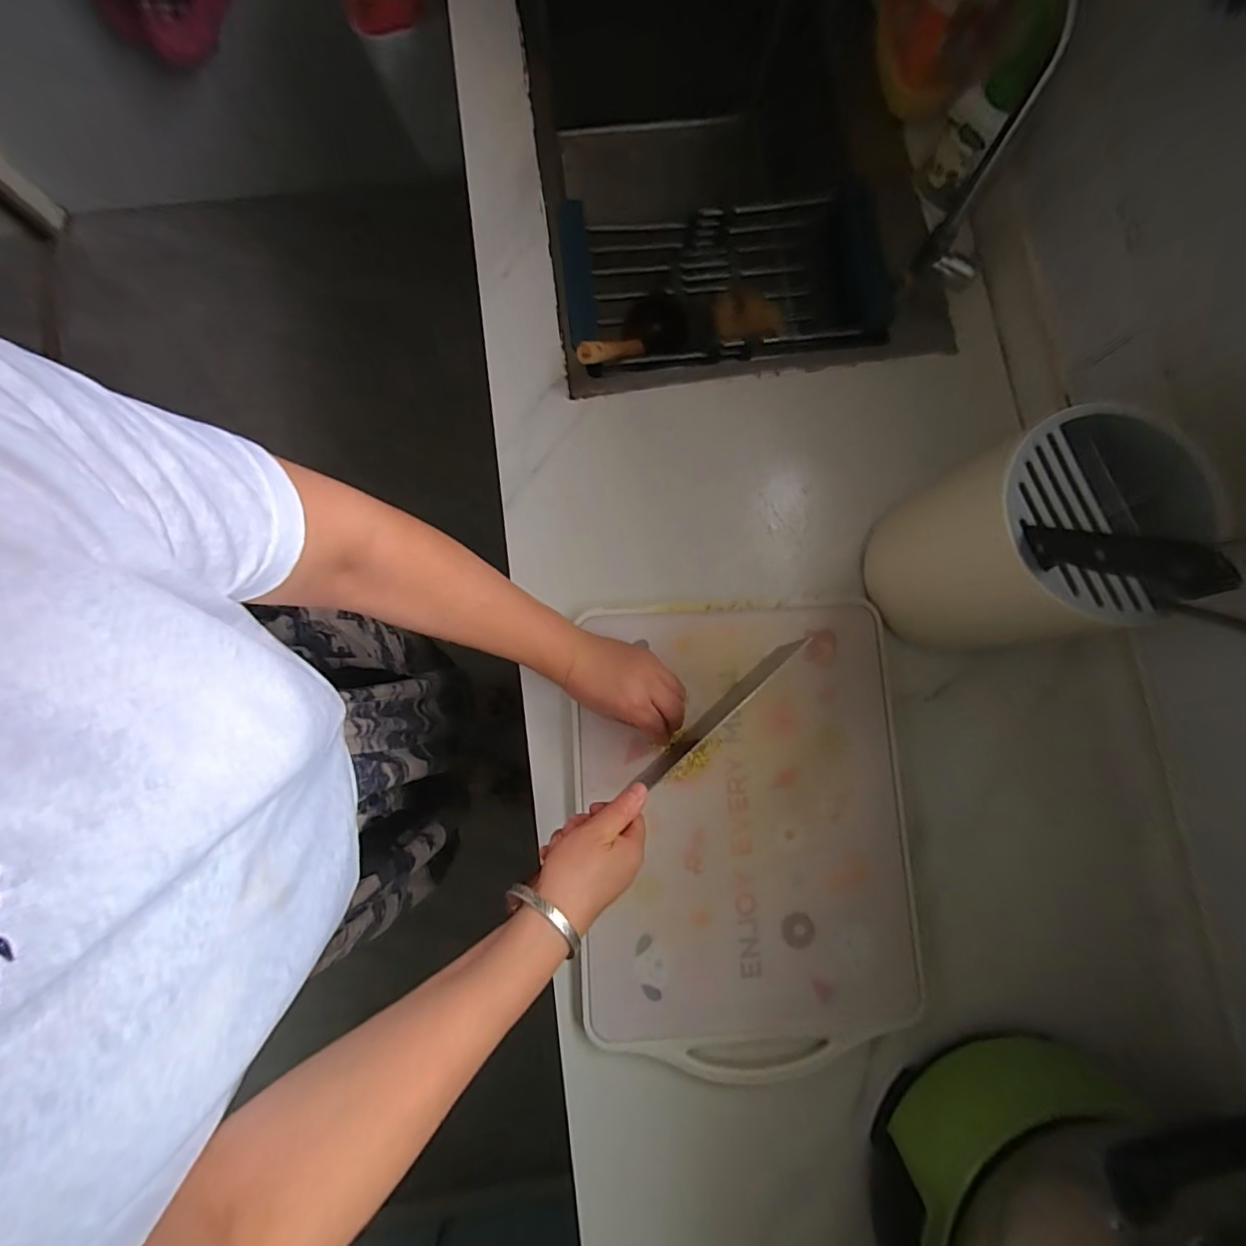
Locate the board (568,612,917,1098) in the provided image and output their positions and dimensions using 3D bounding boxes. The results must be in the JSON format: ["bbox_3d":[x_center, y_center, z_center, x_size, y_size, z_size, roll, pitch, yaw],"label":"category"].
[{"bbox_3d":[0.115,0.192,0.510,0.307,0.014,0.420,-2,82,-1],"label":"board"}]

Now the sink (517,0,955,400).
[{"bbox_3d":[0.126,-0.562,0.730,0.459,0.236,0.614,-7,83,-3],"label":"sink"}]

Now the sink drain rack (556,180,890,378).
[{"bbox_3d":[0.127,-0.393,0.658,0.389,0.101,0.226,-7,83,-3],"label":"sink drain rack"}]

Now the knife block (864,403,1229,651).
[{"bbox_3d":[0.334,-0.061,0.463,0.155,0.200,0.156,-20,84,-4],"label":"knife block"}]

